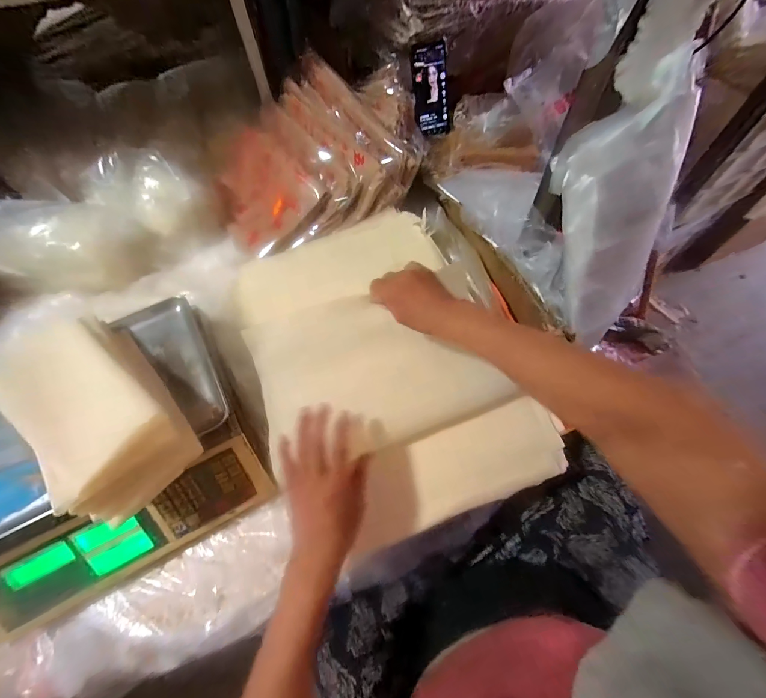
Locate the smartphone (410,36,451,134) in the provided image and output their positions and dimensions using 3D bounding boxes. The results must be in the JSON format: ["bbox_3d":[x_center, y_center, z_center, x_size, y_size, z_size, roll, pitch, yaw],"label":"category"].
[{"bbox_3d":[0.103,-0.540,0.709,0.077,0.151,0.015,-18,37,-1],"label":"smartphone"}]

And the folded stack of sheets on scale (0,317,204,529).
[{"bbox_3d":[-0.338,0.058,0.392,0.257,0.079,0.127,39,70,21],"label":"folded stack of sheets on scale"}]

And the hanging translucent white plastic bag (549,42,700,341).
[{"bbox_3d":[0.259,-0.133,0.384,0.101,0.299,0.075,-35,42,-15],"label":"hanging translucent white plastic bag"}]

